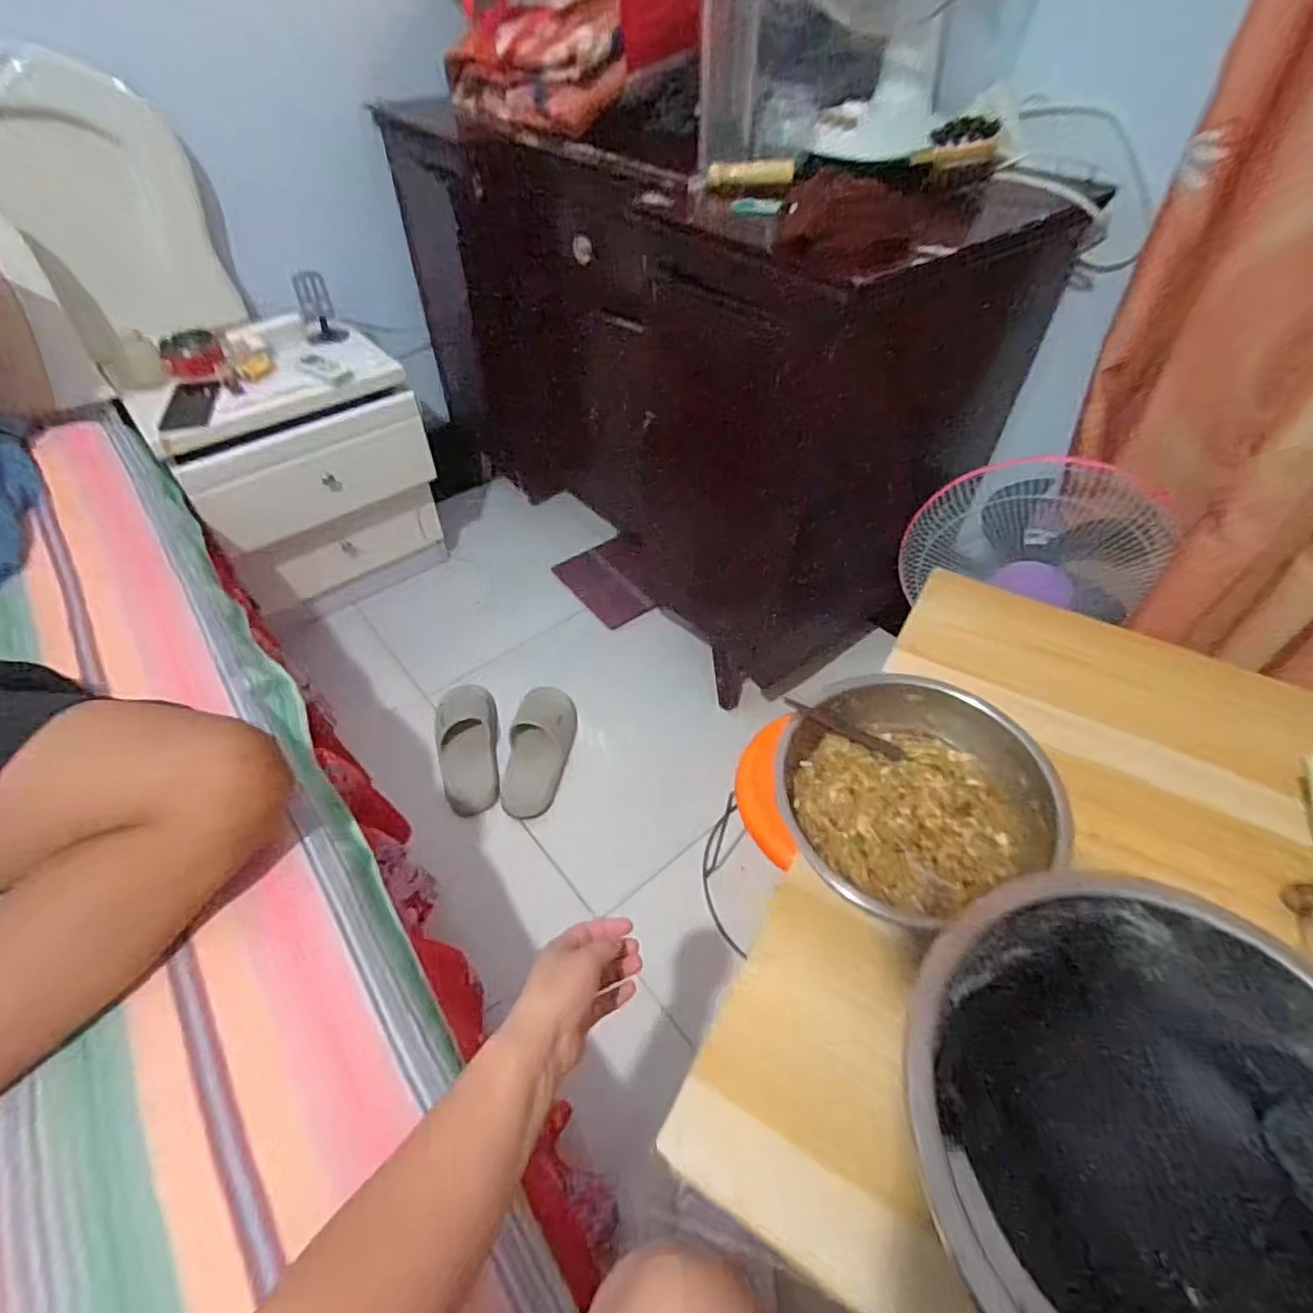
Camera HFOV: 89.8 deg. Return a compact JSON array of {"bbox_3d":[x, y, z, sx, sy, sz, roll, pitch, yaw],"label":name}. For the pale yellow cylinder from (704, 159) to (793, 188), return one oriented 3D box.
[{"bbox_3d":[0.130,-0.668,0.910,0.118,0.027,0.021,6,49,5],"label":"pale yellow cylinder"}]

